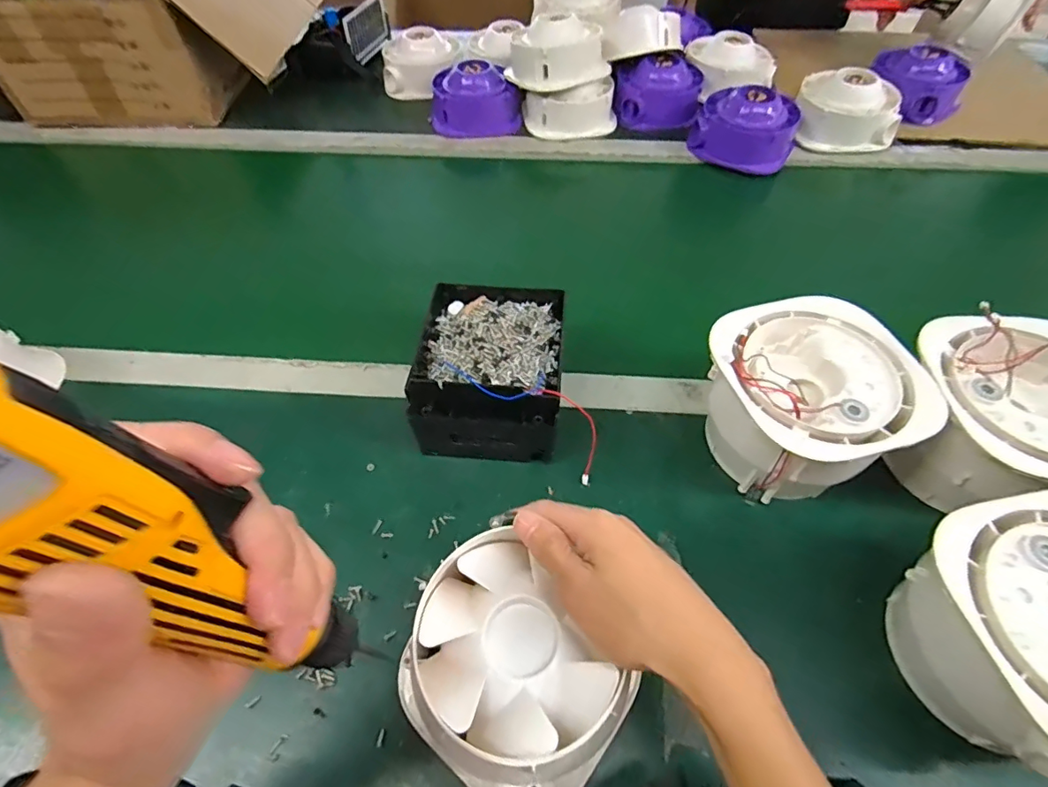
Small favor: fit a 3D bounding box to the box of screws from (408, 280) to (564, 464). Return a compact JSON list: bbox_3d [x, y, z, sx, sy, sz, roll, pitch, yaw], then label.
[{"bbox_3d":[-0.029,-0.018,0.448,0.121,0.074,0.153,3,54,3],"label":"box of screws"}]

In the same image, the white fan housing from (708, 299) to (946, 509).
[{"bbox_3d":[0.216,0.012,0.406,0.136,0.102,0.136,-16,55,-11],"label":"white fan housing"}]

